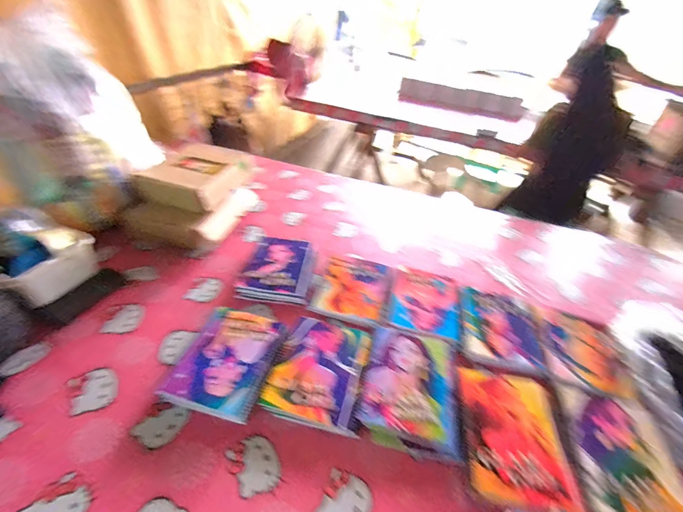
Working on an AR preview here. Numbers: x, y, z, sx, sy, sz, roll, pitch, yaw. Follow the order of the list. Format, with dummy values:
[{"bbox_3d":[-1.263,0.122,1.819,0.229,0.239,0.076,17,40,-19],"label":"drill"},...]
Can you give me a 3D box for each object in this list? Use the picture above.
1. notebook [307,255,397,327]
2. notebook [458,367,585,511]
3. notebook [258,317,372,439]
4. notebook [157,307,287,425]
[{"bbox_3d":[0.035,0.070,0.774,0.174,0.009,0.205,14,40,10],"label":"notebook"},{"bbox_3d":[0.288,0.296,0.539,0.158,0.022,0.215,10,40,5],"label":"notebook"},{"bbox_3d":[-0.039,0.210,0.603,0.161,0.009,0.207,13,40,9],"label":"notebook"},{"bbox_3d":[-0.212,0.197,0.609,0.167,0.034,0.209,13,40,9],"label":"notebook"}]

